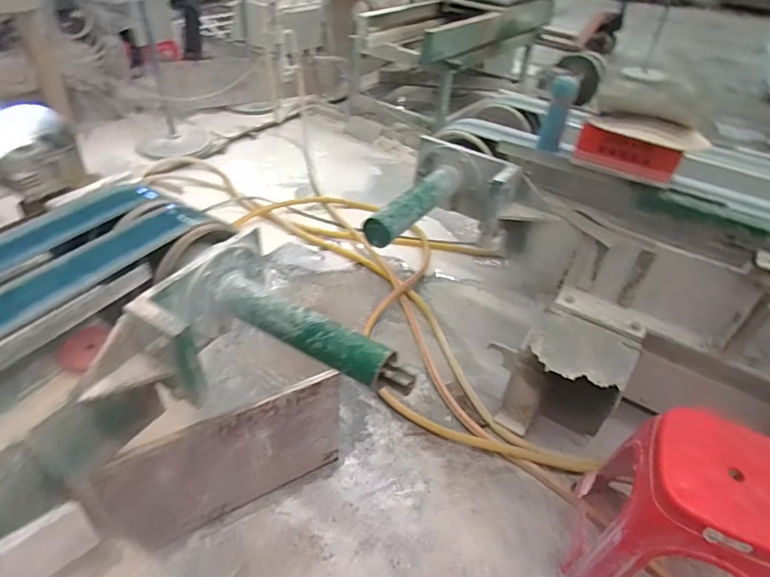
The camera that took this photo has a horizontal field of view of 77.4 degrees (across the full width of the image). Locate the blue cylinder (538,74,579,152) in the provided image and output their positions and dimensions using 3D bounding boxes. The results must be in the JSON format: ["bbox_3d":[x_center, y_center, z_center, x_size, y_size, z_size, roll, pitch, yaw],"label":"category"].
[{"bbox_3d":[0.477,-0.482,1.338,0.064,0.196,0.057,13,21,8],"label":"blue cylinder"}]

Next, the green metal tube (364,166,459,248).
[{"bbox_3d":[0.093,-0.237,1.362,0.101,0.080,0.425,32,50,21],"label":"green metal tube"}]

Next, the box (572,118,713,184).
[{"bbox_3d":[0.627,-0.364,1.215,0.180,0.124,0.267,-28,56,-31],"label":"box"}]

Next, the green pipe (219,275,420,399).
[{"bbox_3d":[-0.152,0.087,0.967,0.469,0.070,0.075,28,49,17],"label":"green pipe"}]

